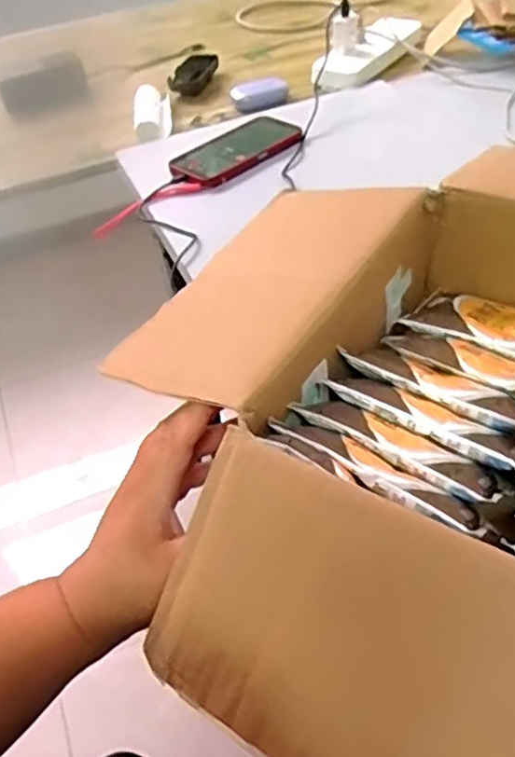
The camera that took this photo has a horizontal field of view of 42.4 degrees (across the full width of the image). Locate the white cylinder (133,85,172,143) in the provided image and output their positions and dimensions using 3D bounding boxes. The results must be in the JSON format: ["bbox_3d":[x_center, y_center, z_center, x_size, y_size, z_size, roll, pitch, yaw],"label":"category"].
[{"bbox_3d":[-0.145,-0.370,0.918,0.045,0.035,0.120,-6,44,1],"label":"white cylinder"}]

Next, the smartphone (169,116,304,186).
[{"bbox_3d":[-0.024,-0.280,0.813,0.179,0.018,0.085,-37,51,-27],"label":"smartphone"}]

